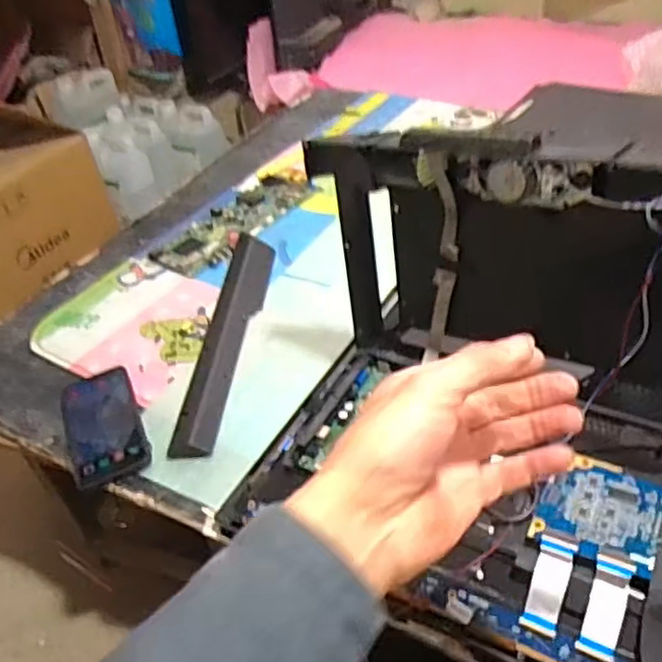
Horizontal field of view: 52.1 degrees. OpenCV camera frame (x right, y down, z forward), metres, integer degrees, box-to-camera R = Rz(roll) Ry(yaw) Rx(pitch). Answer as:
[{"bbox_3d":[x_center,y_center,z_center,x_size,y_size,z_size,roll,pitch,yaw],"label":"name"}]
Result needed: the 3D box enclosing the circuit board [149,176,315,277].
[{"bbox_3d":[-0.149,-0.168,1.046,0.110,0.021,0.270,23,47,31],"label":"circuit board"}]

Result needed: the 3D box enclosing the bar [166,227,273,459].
[{"bbox_3d":[-0.124,-0.006,0.836,0.058,0.020,0.385,0,39,7],"label":"bar"}]

